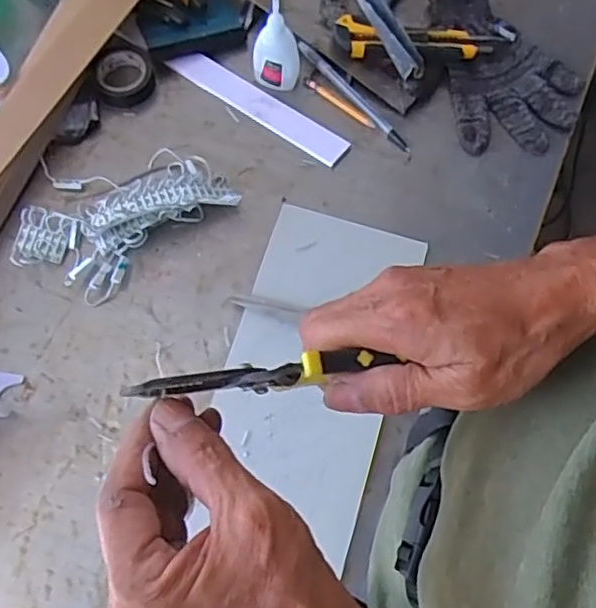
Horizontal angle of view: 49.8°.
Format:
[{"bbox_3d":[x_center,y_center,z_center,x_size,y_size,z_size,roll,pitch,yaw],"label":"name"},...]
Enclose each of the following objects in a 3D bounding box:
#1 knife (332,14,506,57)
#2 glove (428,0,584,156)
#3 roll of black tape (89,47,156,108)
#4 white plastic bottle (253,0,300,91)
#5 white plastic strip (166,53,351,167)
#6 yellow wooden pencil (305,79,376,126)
[{"bbox_3d":[0.120,-0.264,0.632,0.166,0.024,0.037,0,70,-1],"label":"knife"},{"bbox_3d":[0.210,-0.241,0.639,0.128,0.022,0.187,-8,71,-3],"label":"glove"},{"bbox_3d":[-0.170,-0.221,0.625,0.057,0.022,0.057,0,70,0],"label":"roll of black tape"},{"bbox_3d":[-0.019,-0.240,0.591,0.037,0.099,0.031,35,74,11],"label":"white plastic bottle"},{"bbox_3d":[-0.039,-0.193,0.627,0.190,0.005,0.032,33,81,8],"label":"white plastic strip"},{"bbox_3d":[0.039,-0.198,0.630,0.083,0.004,0.011,35,74,11],"label":"yellow wooden pencil"}]

